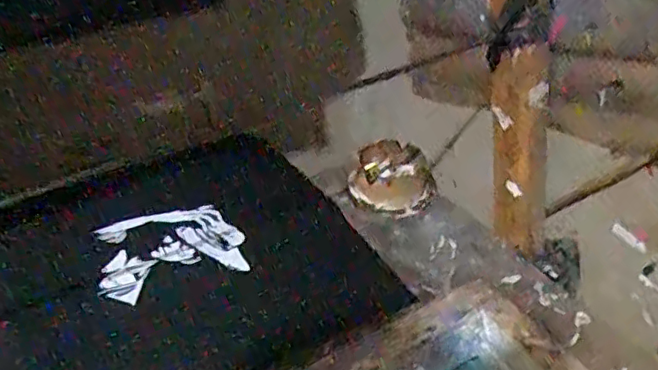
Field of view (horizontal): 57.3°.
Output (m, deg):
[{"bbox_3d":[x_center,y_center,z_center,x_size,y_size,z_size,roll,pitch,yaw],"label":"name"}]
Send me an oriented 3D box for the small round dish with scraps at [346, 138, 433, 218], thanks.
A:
[{"bbox_3d":[0.078,-0.008,0.737,0.099,0.048,0.096,-1,36,1],"label":"small round dish with scraps"}]

